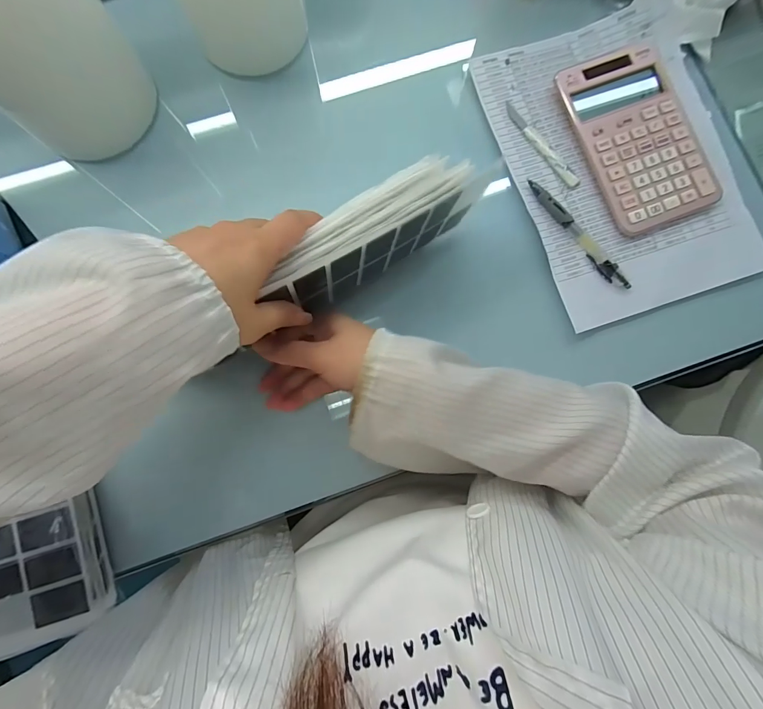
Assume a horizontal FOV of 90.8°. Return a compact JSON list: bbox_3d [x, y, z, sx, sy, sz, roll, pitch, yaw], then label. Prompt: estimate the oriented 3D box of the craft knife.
[{"bbox_3d":[0.160,-0.210,0.375,0.013,0.005,0.108,-35,82,-5],"label":"craft knife"}]

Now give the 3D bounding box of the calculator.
[{"bbox_3d":[0.253,-0.214,0.371,0.109,0.024,0.175,-20,81,-3],"label":"calculator"}]

